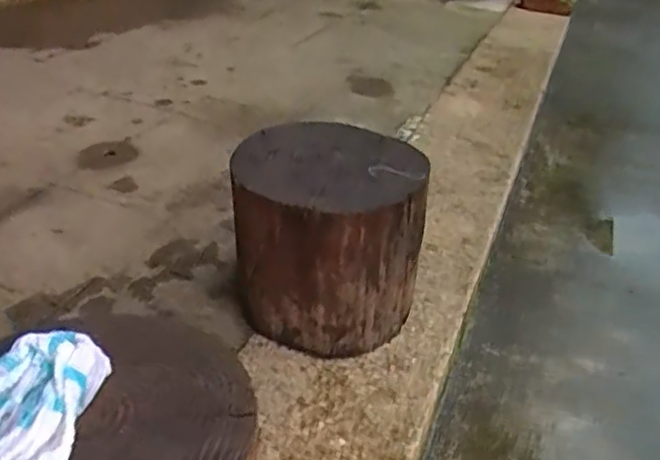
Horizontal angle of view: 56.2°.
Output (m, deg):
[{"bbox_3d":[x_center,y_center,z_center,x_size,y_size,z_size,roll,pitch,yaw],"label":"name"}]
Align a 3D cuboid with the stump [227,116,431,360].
[{"bbox_3d":[-0.005,0.006,0.918,0.261,0.246,0.282,7,33,4],"label":"stump"}]

